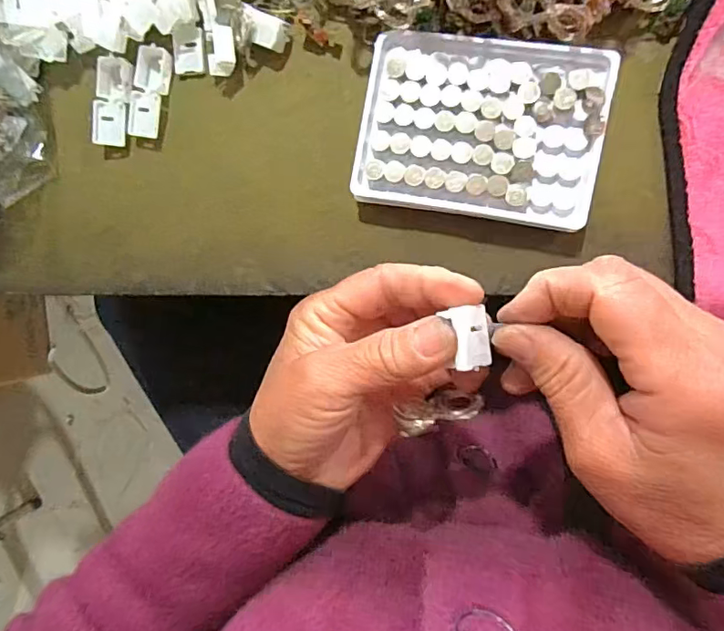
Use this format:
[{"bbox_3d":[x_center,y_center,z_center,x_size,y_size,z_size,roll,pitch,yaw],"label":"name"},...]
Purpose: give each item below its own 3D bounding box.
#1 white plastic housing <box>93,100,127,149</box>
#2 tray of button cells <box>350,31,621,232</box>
[{"bbox_3d":[-0.161,-0.124,0.331,0.020,0.010,0.029,10,93,9],"label":"white plastic housing"},{"bbox_3d":[0.065,-0.103,0.289,0.129,0.021,0.093,10,94,9],"label":"tray of button cells"}]

